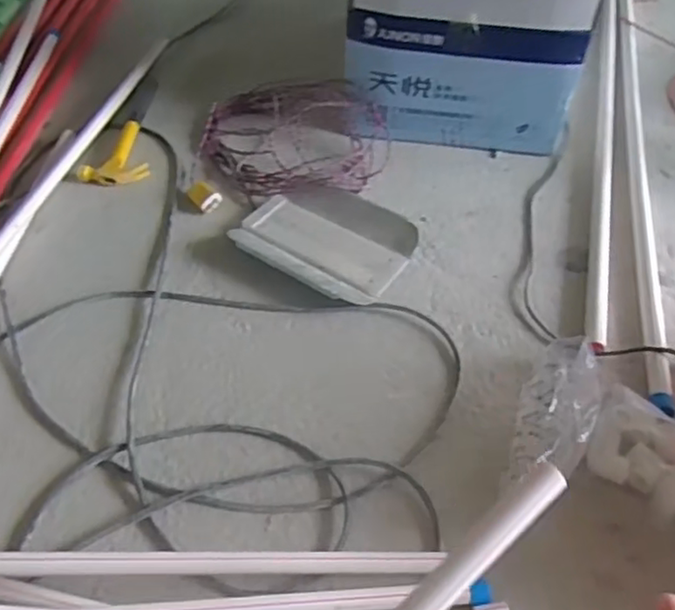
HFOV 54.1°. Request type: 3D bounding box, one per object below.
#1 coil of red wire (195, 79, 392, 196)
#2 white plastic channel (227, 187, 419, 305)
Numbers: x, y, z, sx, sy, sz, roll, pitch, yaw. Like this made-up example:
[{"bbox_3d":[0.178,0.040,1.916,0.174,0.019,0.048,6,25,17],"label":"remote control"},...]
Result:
[{"bbox_3d":[-0.085,-0.276,1.067,0.309,0.069,0.239,19,51,14],"label":"coil of red wire"},{"bbox_3d":[-0.016,-0.095,0.947,0.232,0.045,0.186,30,55,22],"label":"white plastic channel"}]

